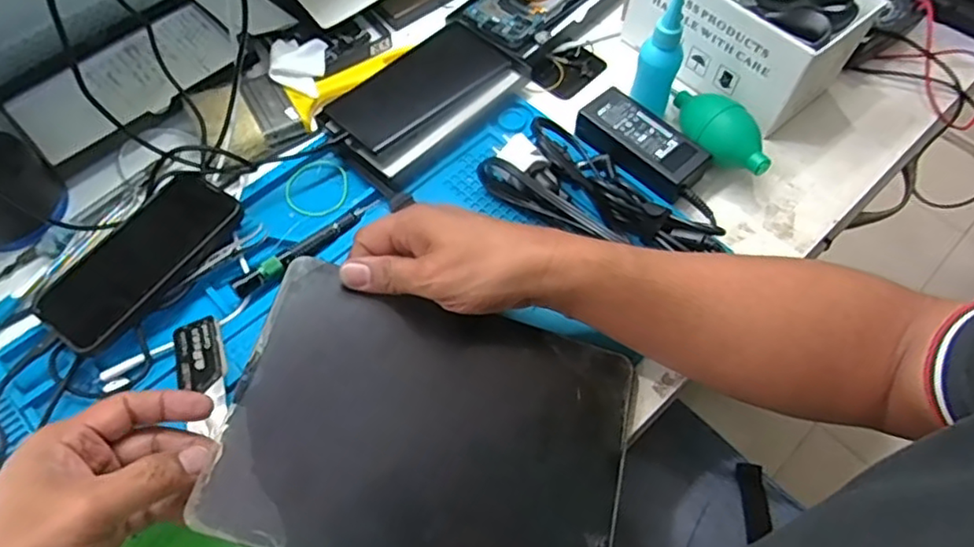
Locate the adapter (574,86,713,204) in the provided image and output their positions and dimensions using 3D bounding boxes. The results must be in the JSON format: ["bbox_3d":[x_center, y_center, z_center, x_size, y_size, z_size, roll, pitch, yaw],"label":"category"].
[{"bbox_3d":[0.129,-0.110,0.523,0.109,0.024,0.050,40,68,19],"label":"adapter"}]

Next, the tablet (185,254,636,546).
[{"bbox_3d":[-0.032,0.101,0.393,0.240,0.009,0.174,19,65,-6],"label":"tablet"}]

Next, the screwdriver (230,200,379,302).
[{"bbox_3d":[-0.136,-0.023,0.480,0.127,0.016,0.014,-38,68,-19],"label":"screwdriver"}]

